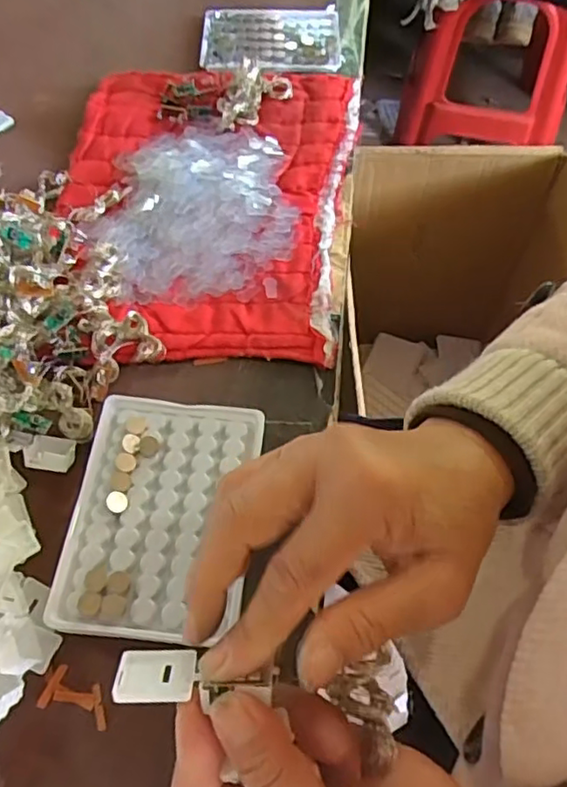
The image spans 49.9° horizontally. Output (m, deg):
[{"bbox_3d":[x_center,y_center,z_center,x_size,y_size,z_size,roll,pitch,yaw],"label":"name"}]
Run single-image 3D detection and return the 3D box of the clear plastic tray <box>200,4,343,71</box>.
[{"bbox_3d":[-0.012,-0.341,0.584,0.131,0.008,0.104,0,60,-1],"label":"clear plastic tray"}]

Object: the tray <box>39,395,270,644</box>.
[{"bbox_3d":[-0.066,0.062,0.328,0.095,0.010,0.128,5,60,2],"label":"tray"}]

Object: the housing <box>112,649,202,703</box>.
[{"bbox_3d":[-0.045,0.101,0.218,0.028,0.004,0.020,-3,31,-2],"label":"housing"}]

